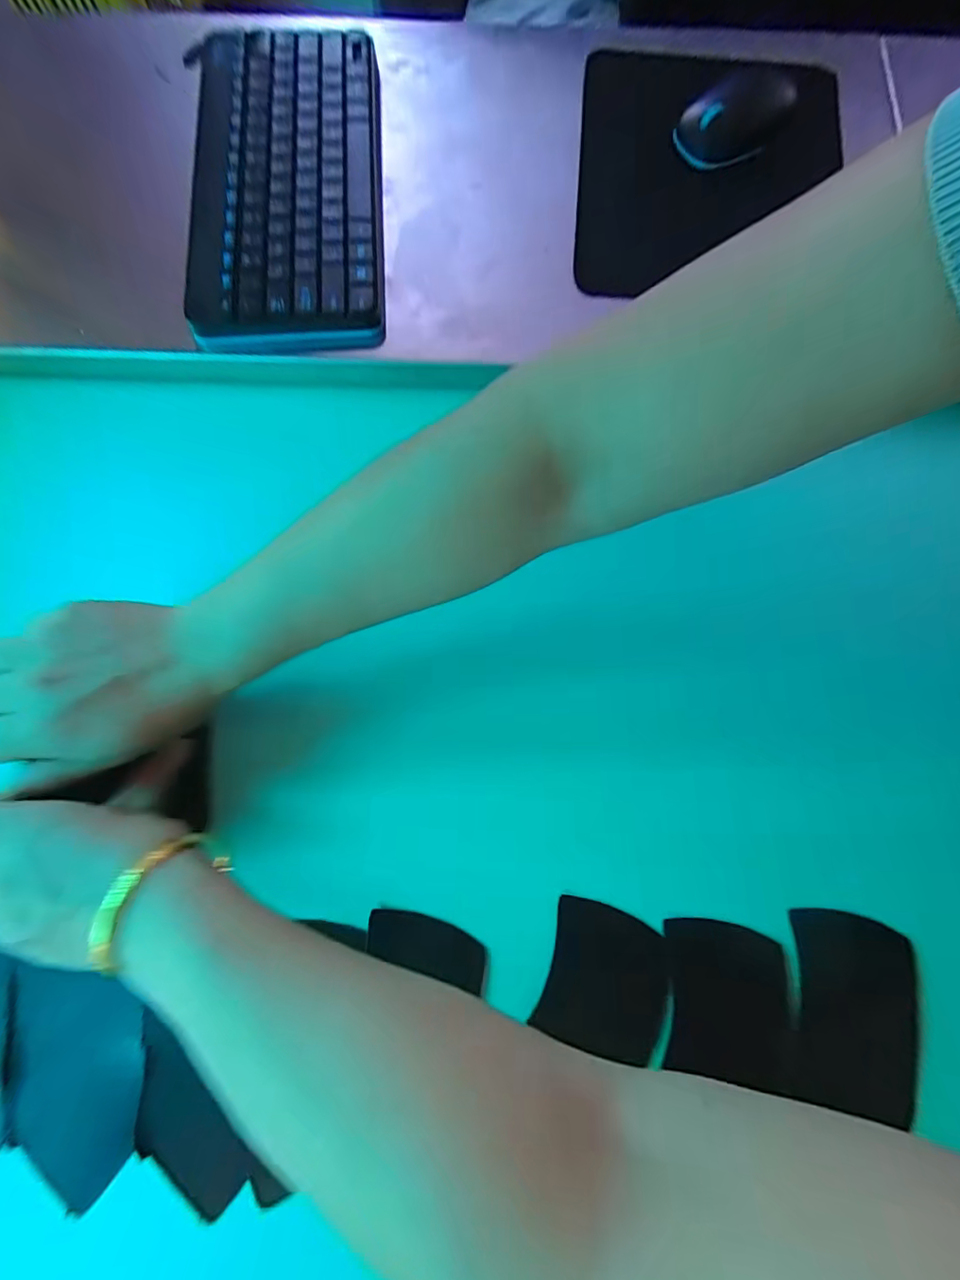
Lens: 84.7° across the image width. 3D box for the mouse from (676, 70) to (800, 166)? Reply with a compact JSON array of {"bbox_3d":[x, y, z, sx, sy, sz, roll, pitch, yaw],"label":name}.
[{"bbox_3d":[0.212,-0.418,0.421,0.112,0.036,0.057,-38,81,-8],"label":"mouse"}]

